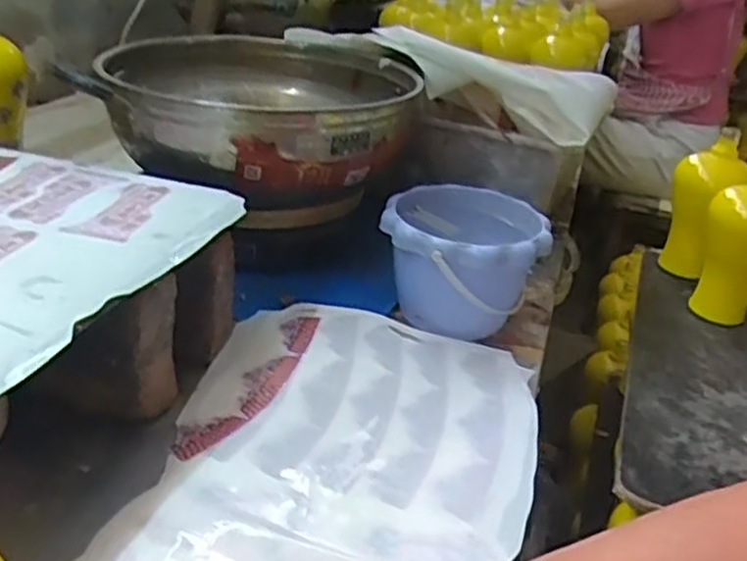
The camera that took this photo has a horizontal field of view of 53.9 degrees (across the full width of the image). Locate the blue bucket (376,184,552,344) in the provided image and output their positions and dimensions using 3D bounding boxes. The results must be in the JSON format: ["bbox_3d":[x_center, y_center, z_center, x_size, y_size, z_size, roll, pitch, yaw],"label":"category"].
[{"bbox_3d":[0.087,-0.016,0.747,0.152,0.112,0.157,7,28,-4],"label":"blue bucket"}]

